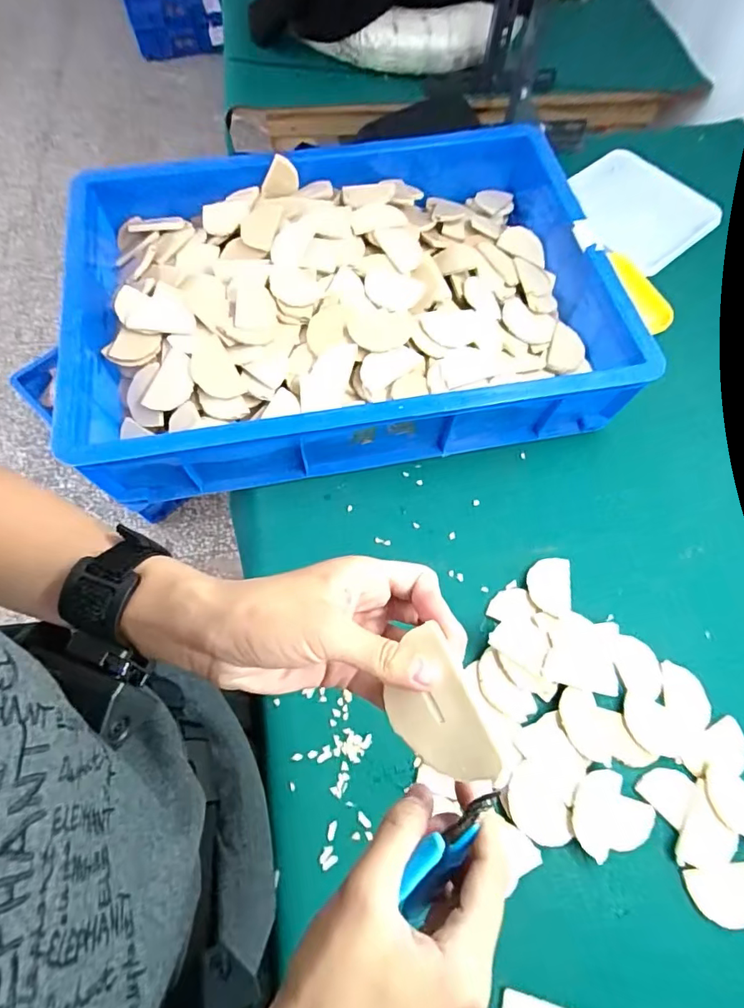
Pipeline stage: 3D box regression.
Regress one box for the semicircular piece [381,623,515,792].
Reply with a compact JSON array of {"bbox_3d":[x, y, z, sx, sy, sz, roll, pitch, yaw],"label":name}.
[{"bbox_3d":[0.028,0.095,0.221,0.042,0.005,0.070,-32,76,19],"label":"semicircular piece"}]

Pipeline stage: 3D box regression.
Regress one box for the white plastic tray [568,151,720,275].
[{"bbox_3d":[0.408,-0.461,0.754,0.158,0.020,0.206,-40,74,-1],"label":"white plastic tray"}]

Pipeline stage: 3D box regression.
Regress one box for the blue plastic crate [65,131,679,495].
[{"bbox_3d":[-0.036,-0.246,0.602,0.605,0.124,0.423,-11,66,-8],"label":"blue plastic crate"}]

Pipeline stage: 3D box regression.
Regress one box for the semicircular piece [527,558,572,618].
[{"bbox_3d":[0.188,0.087,0.514,0.045,0.004,0.064,9,60,2],"label":"semicircular piece"}]

